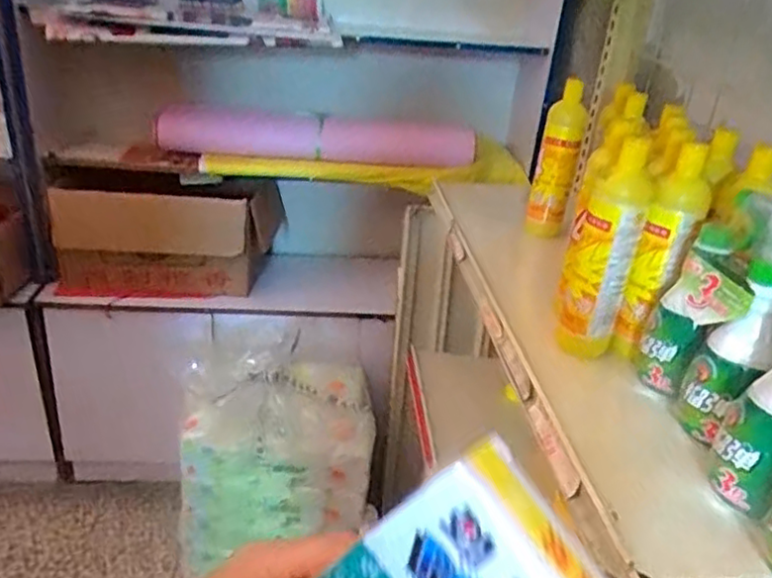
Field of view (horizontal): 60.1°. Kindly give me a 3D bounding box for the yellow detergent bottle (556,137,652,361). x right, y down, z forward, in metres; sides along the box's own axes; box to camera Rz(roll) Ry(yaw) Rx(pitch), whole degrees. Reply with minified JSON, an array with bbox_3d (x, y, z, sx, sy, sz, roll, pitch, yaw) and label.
[{"bbox_3d":[0.216,-0.032,0.672,0.060,0.222,0.050,12,27,13],"label":"yellow detergent bottle"}]

